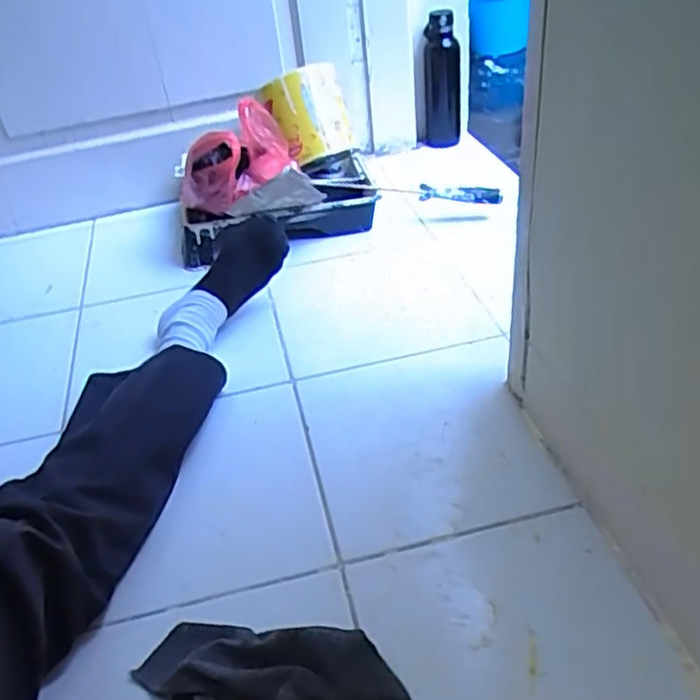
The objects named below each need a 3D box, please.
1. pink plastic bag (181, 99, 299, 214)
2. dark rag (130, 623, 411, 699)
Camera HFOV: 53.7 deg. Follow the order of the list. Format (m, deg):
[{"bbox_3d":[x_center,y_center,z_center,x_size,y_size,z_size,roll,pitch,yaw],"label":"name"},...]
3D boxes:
[{"bbox_3d":[-0.174,-0.295,1.102,0.178,0.125,0.131,-25,40,-22],"label":"pink plastic bag"},{"bbox_3d":[-0.069,0.284,0.565,0.238,0.039,0.119,5,40,16],"label":"dark rag"}]

